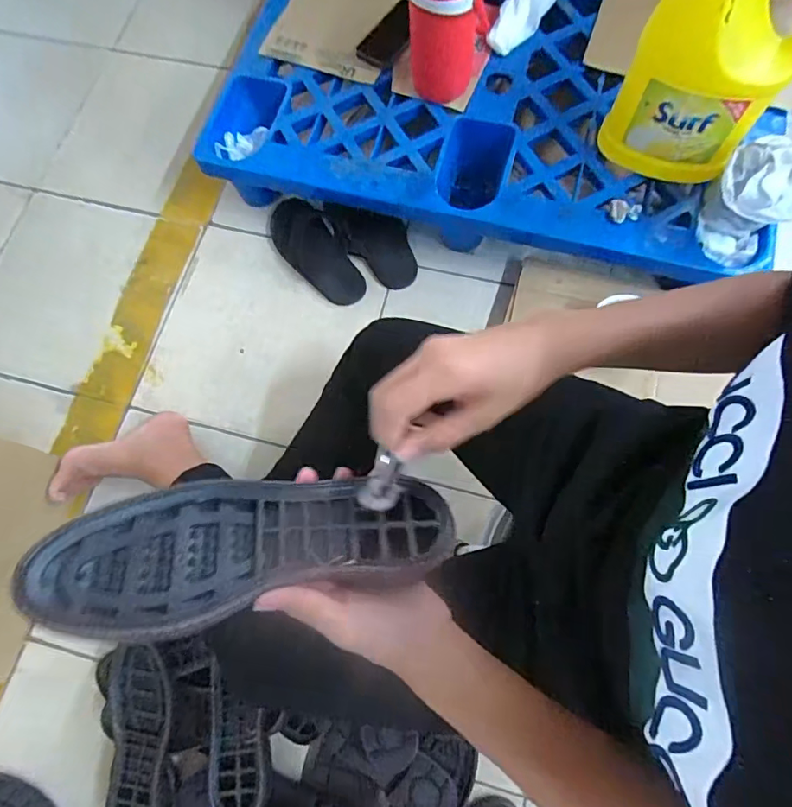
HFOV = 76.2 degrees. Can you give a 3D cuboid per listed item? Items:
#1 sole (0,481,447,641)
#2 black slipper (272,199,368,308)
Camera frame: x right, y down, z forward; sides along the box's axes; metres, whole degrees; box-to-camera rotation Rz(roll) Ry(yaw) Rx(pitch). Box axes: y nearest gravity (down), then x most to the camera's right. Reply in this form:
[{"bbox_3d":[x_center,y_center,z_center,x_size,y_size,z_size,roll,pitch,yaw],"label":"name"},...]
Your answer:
[{"bbox_3d":[-0.088,0.095,0.339,0.268,0.047,0.093,-3,71,-16],"label":"sole"},{"bbox_3d":[-0.155,-0.301,1.007,0.109,0.049,0.254,-40,76,-12],"label":"black slipper"}]

